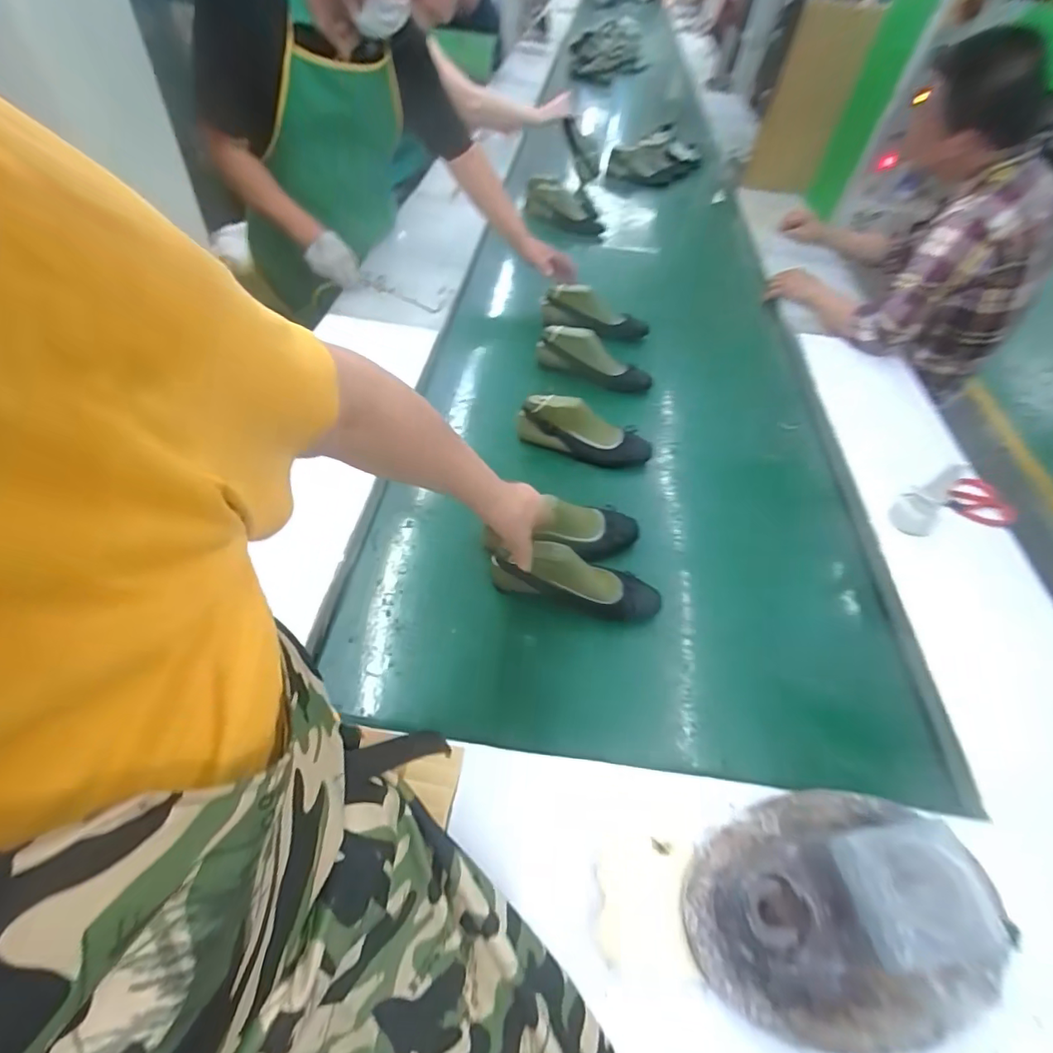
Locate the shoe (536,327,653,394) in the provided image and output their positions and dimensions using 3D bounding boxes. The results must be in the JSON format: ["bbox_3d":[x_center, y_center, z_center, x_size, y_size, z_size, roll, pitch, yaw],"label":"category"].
[{"bbox_3d":[0.154,-0.371,1.163,0.263,0.081,0.089,11,51,2],"label":"shoe"}]

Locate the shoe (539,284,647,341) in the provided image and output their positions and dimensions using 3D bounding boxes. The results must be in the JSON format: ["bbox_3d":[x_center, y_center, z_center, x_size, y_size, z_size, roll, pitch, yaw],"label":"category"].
[{"bbox_3d":[0.165,-0.514,1.267,0.254,0.079,0.084,14,51,5],"label":"shoe"}]

